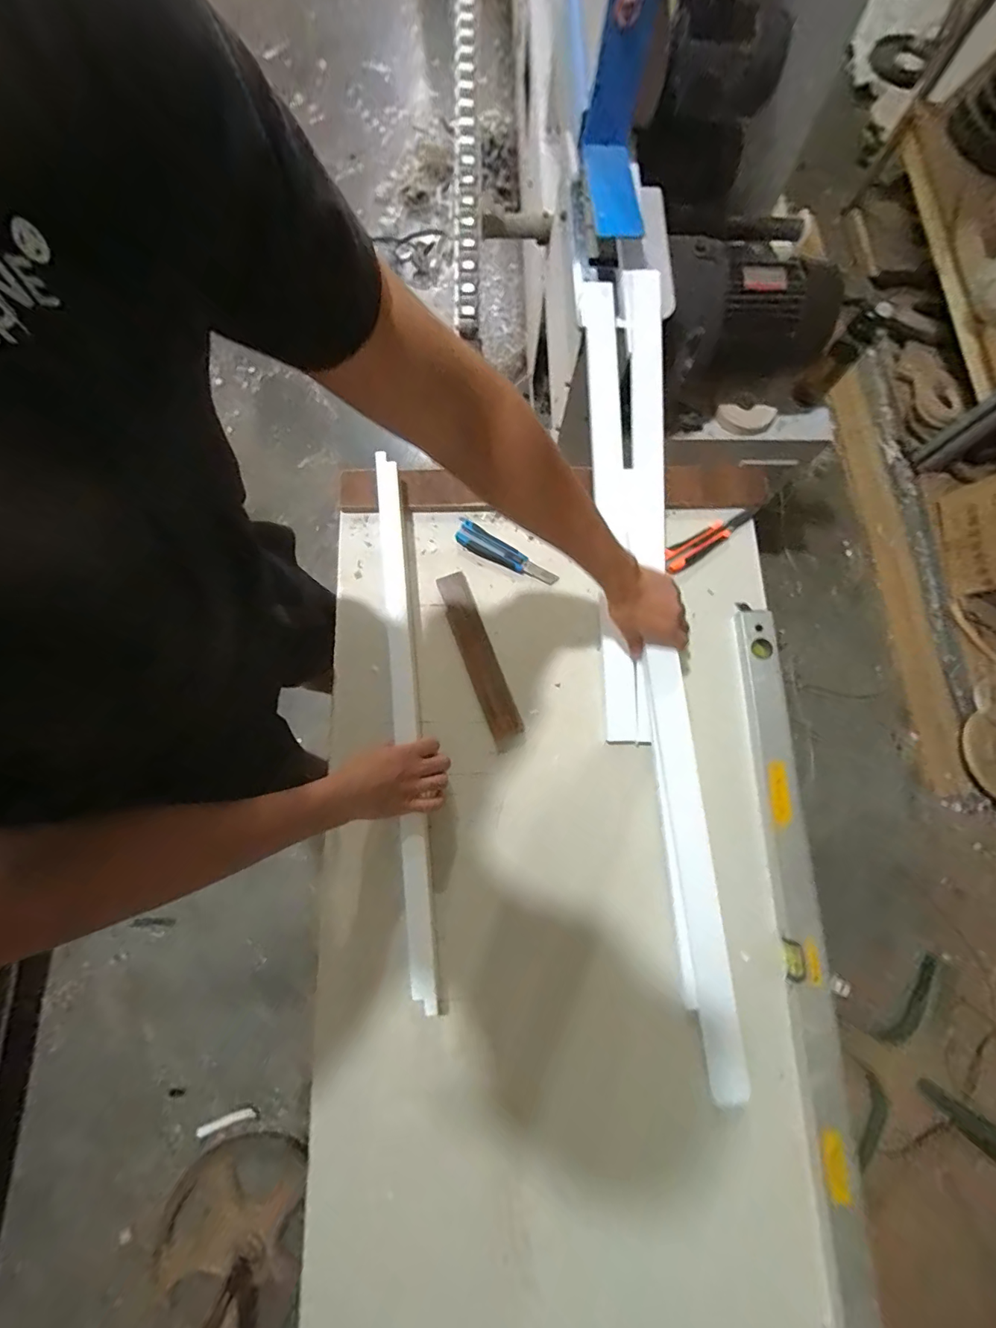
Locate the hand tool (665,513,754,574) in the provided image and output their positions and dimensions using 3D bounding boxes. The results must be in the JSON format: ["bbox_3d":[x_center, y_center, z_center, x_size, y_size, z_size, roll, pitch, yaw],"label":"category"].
[{"bbox_3d":[0.343,-0.203,0.768,0.178,0.010,0.041,-30,80,-8],"label":"hand tool"}]

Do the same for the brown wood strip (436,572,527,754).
[{"bbox_3d":[-0.030,-0.008,0.728,0.048,0.013,0.284,-21,79,-6],"label":"brown wood strip"}]

